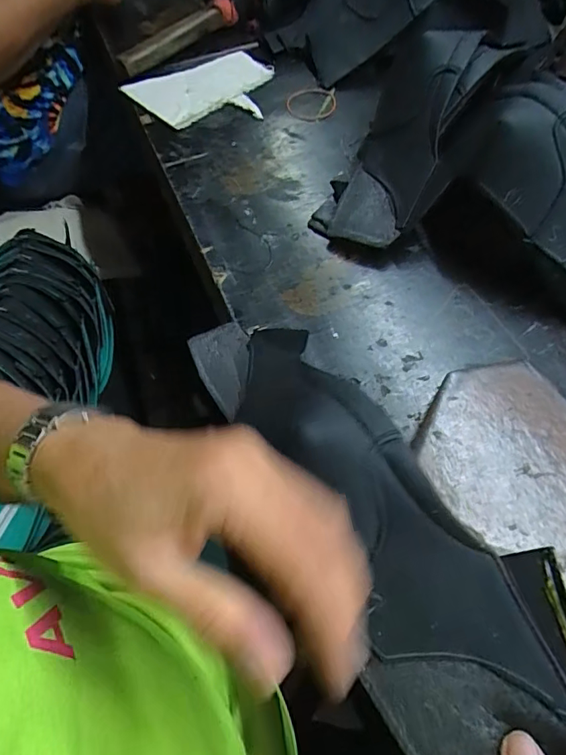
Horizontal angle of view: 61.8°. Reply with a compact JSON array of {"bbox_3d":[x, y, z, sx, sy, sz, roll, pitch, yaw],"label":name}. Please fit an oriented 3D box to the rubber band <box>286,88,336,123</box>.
[{"bbox_3d":[0.033,-0.319,0.557,0.058,0.006,0.052,0,72,9],"label":"rubber band"}]

